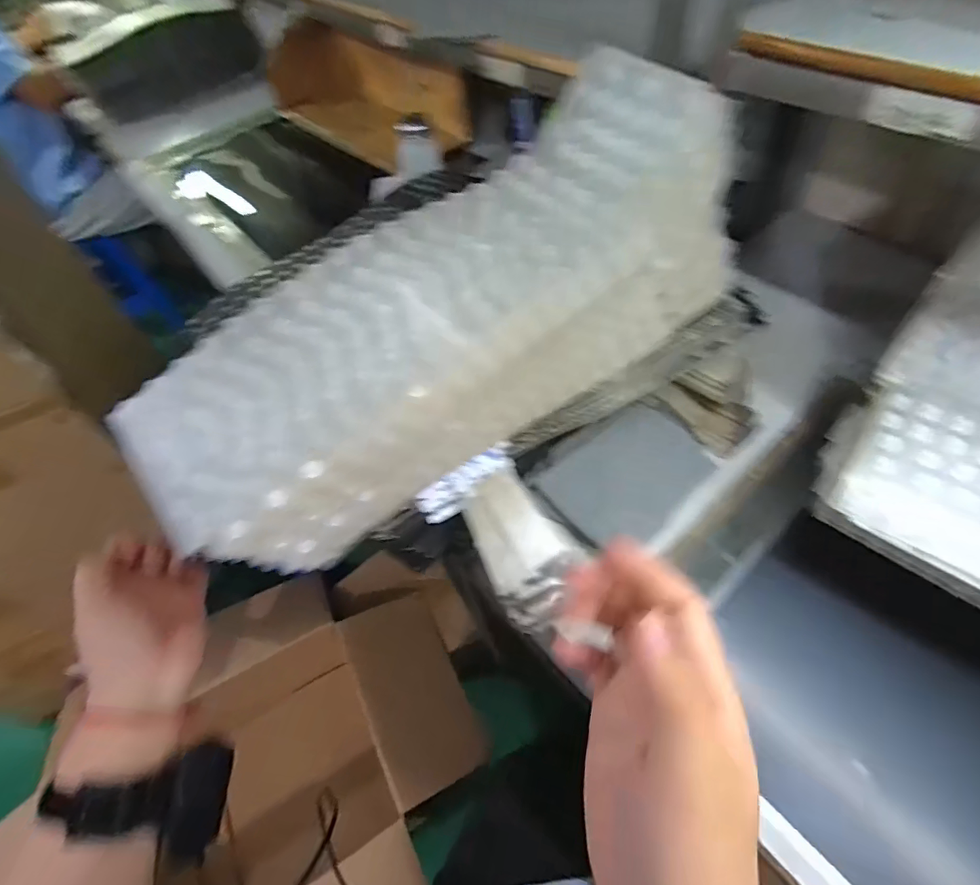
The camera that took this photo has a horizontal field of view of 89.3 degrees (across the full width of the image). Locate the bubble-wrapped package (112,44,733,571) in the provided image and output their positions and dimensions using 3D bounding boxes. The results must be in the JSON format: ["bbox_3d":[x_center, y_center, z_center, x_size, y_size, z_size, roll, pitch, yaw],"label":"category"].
[{"bbox_3d":[-0.012,-0.085,0.341,0.411,0.165,0.122,-35,58,-16],"label":"bubble-wrapped package"}]

